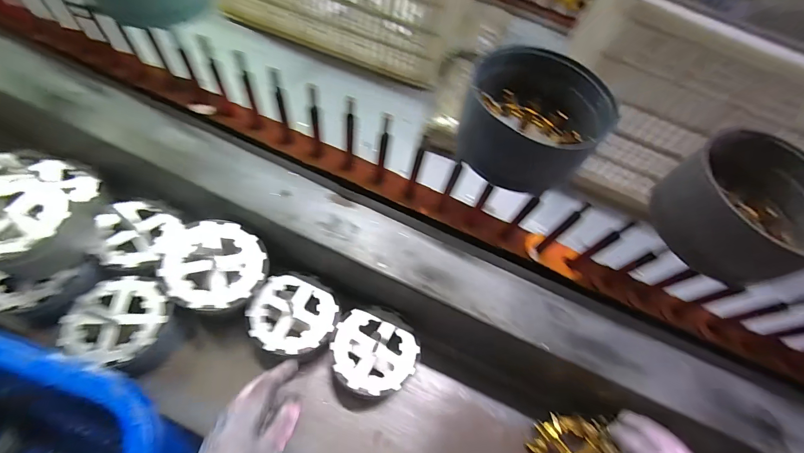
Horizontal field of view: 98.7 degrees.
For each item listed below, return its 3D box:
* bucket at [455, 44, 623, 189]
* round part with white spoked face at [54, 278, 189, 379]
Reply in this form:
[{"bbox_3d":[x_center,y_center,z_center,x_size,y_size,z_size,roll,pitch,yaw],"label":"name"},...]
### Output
[{"bbox_3d":[0.124,-0.113,0.349,0.132,0.077,0.133,1,62,-3],"label":"bucket"},{"bbox_3d":[-0.405,0.144,0.513,0.135,0.069,0.127,11,62,2],"label":"round part with white spoked face"}]

